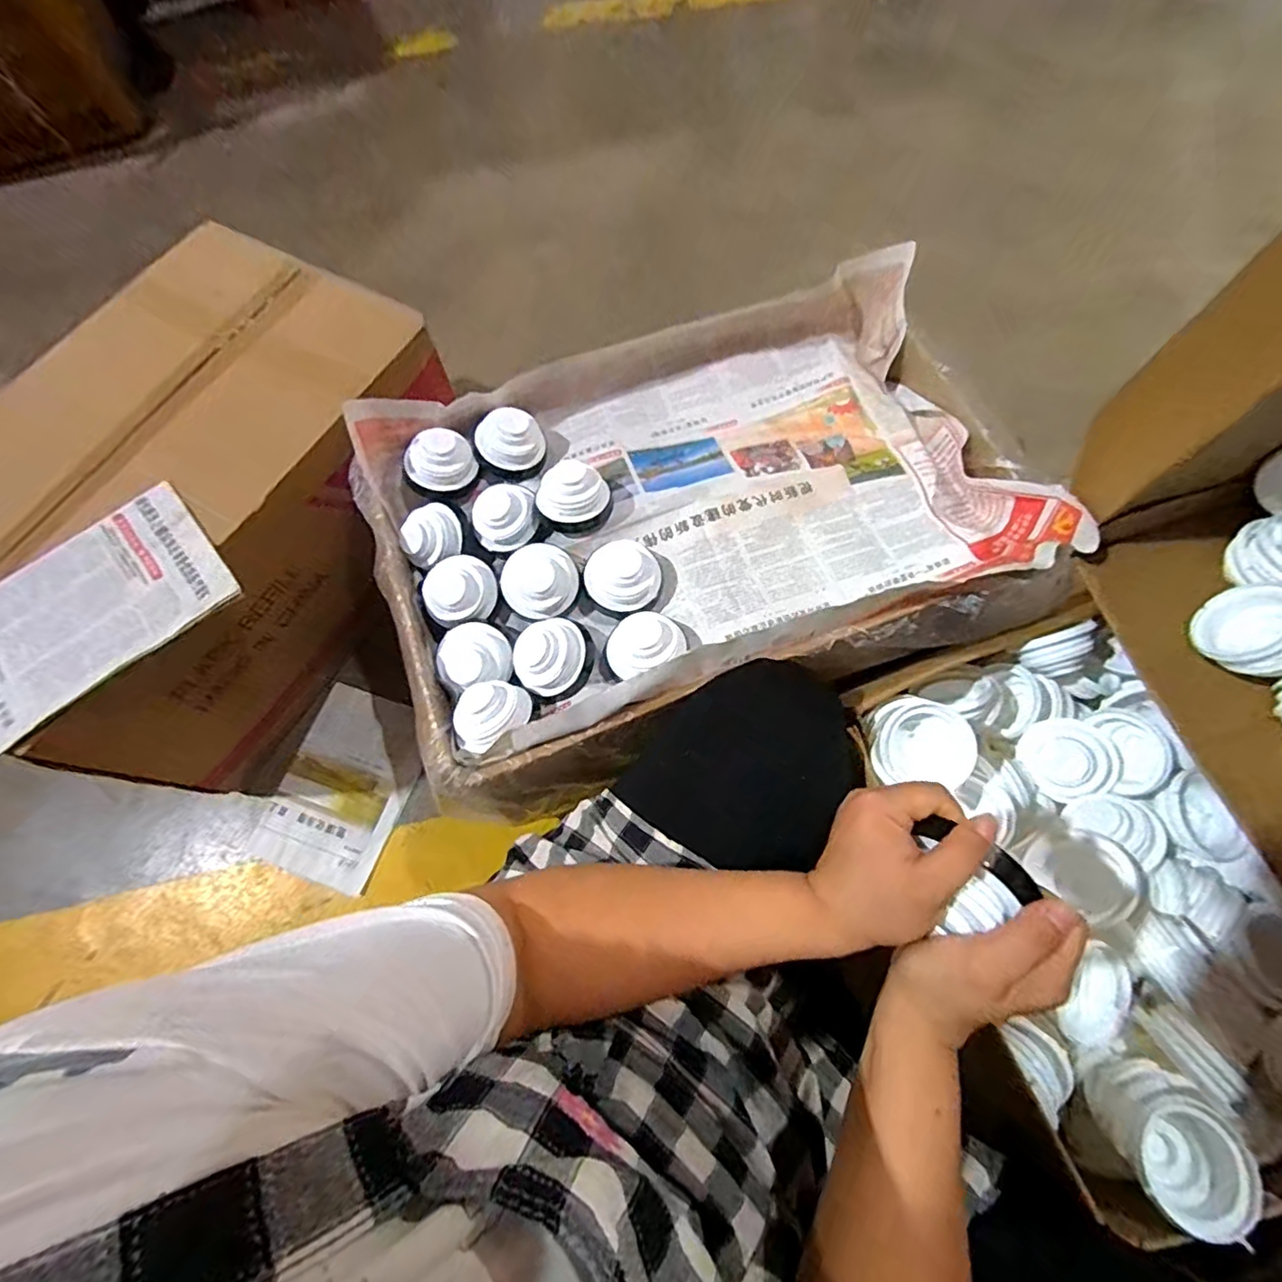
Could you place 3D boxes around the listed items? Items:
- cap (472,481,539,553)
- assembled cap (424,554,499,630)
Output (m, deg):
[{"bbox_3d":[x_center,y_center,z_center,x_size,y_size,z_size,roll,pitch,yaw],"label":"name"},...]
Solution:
[{"bbox_3d":[-0.157,-0.147,0.679,0.072,0.039,0.074,0,68,1],"label":"cap"},{"bbox_3d":[-0.194,-0.058,0.638,0.070,0.039,0.070,0,68,1],"label":"assembled cap"}]

